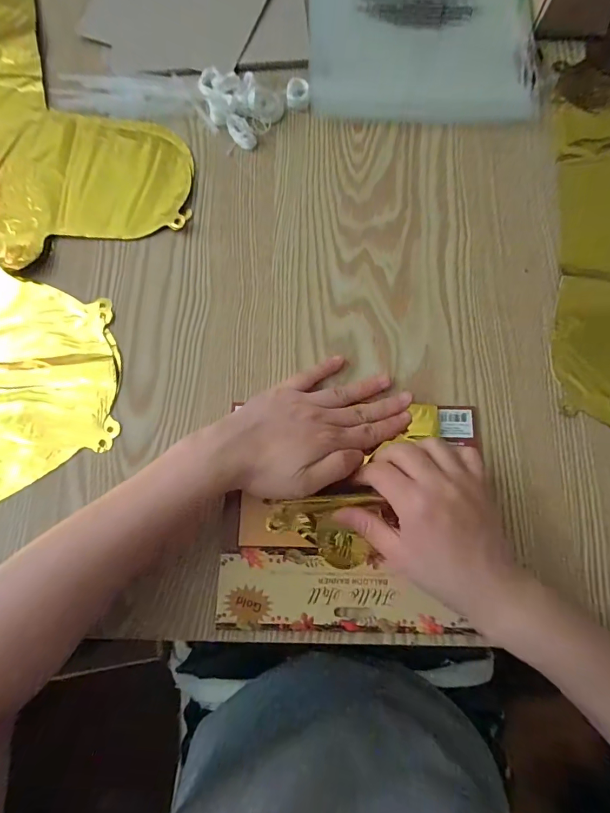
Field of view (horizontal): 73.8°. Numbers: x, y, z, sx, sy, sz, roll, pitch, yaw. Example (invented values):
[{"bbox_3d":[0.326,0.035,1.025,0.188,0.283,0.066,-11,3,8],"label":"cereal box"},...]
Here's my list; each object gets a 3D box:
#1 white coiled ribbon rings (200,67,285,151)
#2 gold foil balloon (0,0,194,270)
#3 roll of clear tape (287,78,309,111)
[{"bbox_3d":[-0.067,-0.284,0.374,0.082,0.022,0.058,36,80,8],"label":"white coiled ribbon rings"},{"bbox_3d":[-0.288,-0.310,0.388,0.217,0.010,0.430,-30,79,-6],"label":"gold foil balloon"},{"bbox_3d":[-0.007,-0.296,0.386,0.020,0.010,0.026,-1,78,0],"label":"roll of clear tape"}]

